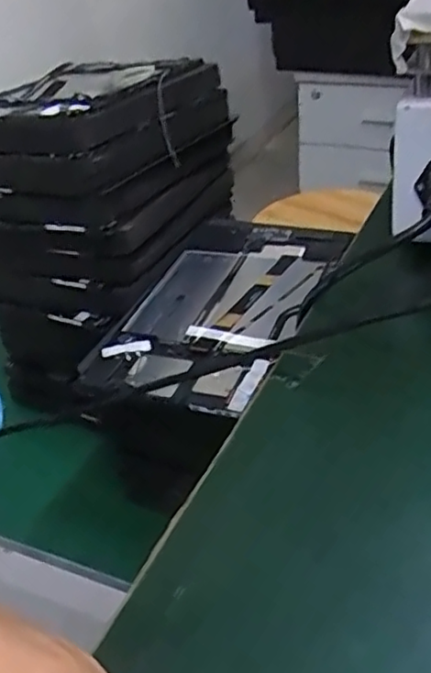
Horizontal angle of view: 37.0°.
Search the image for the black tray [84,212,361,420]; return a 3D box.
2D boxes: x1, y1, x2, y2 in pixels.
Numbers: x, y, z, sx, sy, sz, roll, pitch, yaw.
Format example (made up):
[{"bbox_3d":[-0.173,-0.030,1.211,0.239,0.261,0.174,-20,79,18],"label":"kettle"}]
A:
[{"bbox_3d":[0.006,-0.028,0.518,0.138,0.012,0.238,12,45,27],"label":"black tray"}]

